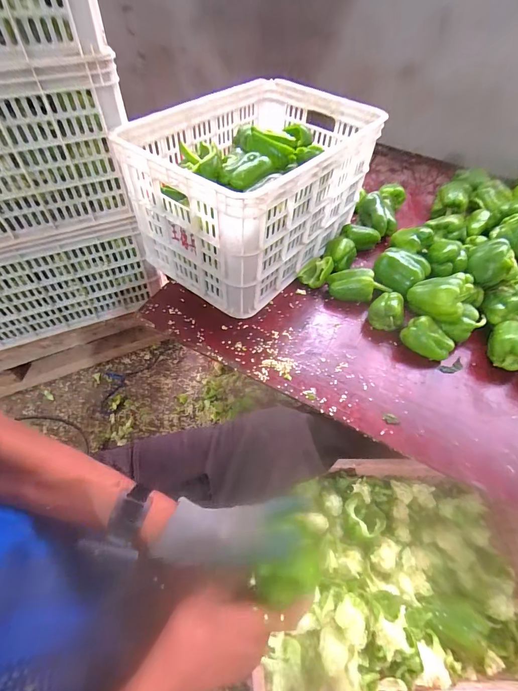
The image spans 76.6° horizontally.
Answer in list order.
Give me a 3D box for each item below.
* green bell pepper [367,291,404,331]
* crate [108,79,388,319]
[{"bbox_3d":[0.281,-0.075,0.714,0.073,0.053,0.071,1,54,-2],"label":"green bell pepper"},{"bbox_3d":[-0.006,-0.360,0.770,0.352,0.284,0.493,38,61,22],"label":"crate"}]

